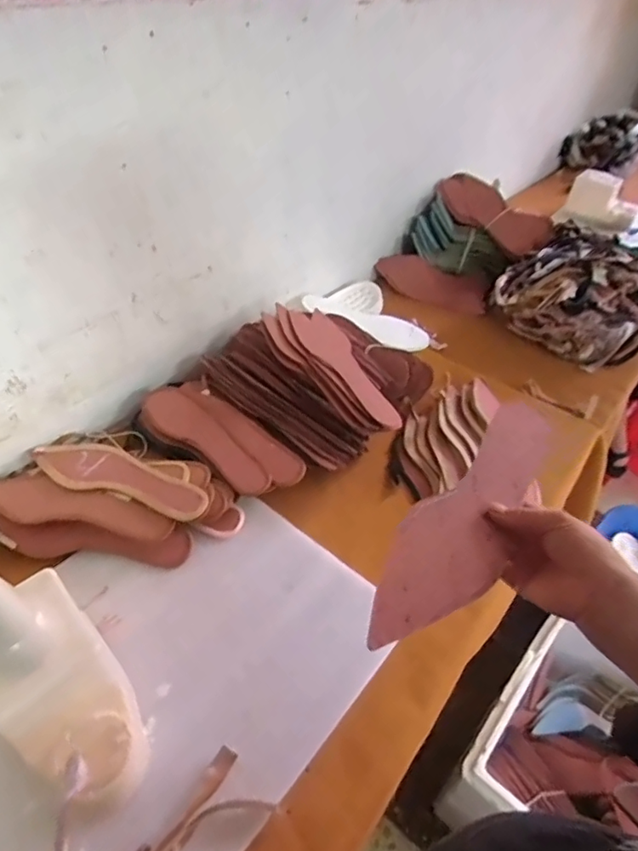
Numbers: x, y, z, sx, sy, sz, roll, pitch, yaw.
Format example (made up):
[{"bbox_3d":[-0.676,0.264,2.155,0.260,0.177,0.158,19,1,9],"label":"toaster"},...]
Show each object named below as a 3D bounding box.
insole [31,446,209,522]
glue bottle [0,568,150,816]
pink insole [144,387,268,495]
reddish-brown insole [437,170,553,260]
[{"bbox_3d":[-0.265,0.068,0.702,0.248,0.007,0.067,14,50,9],"label":"insole"},{"bbox_3d":[-0.236,0.206,0.452,0.193,0.222,0.105,36,52,29],"label":"glue bottle"},{"bbox_3d":[-0.163,0.018,0.762,0.232,0.011,0.070,36,62,22],"label":"pink insole"},{"bbox_3d":[0.413,-0.501,1.239,0.128,0.050,0.287,-46,69,2],"label":"reddish-brown insole"}]

